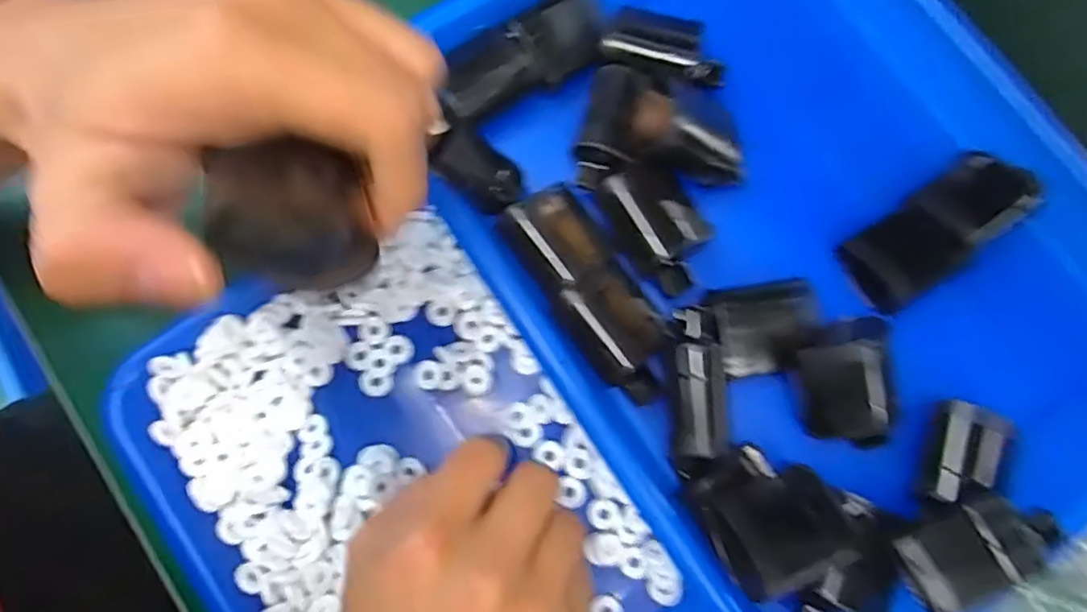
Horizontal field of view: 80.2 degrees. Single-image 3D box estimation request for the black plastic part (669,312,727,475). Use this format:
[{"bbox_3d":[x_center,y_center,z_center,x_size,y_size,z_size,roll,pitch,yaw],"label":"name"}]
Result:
[{"bbox_3d":[0.058,0.032,0.245,0.019,0.012,0.062,1,78,0],"label":"black plastic part"}]

